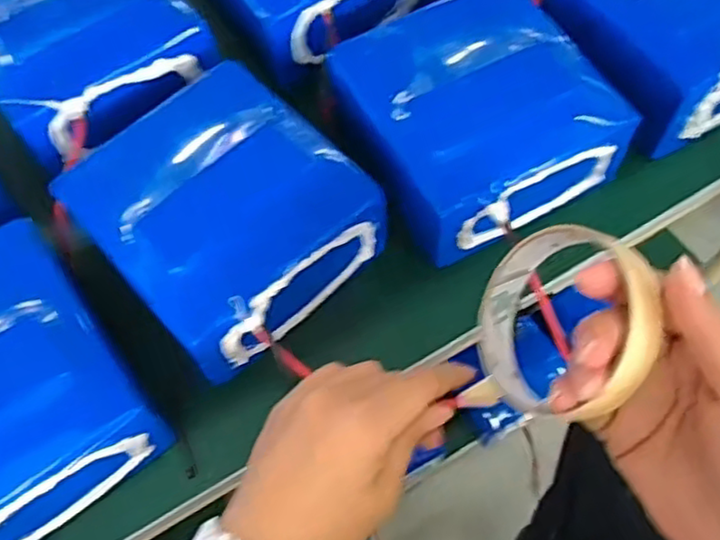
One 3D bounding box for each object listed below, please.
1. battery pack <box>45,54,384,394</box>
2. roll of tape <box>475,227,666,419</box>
[{"bbox_3d":[-0.081,-0.033,0.409,0.153,0.069,0.141,41,72,20],"label":"battery pack"},{"bbox_3d":[0.089,0.022,0.294,0.019,0.083,0.083,9,80,-35],"label":"roll of tape"}]

